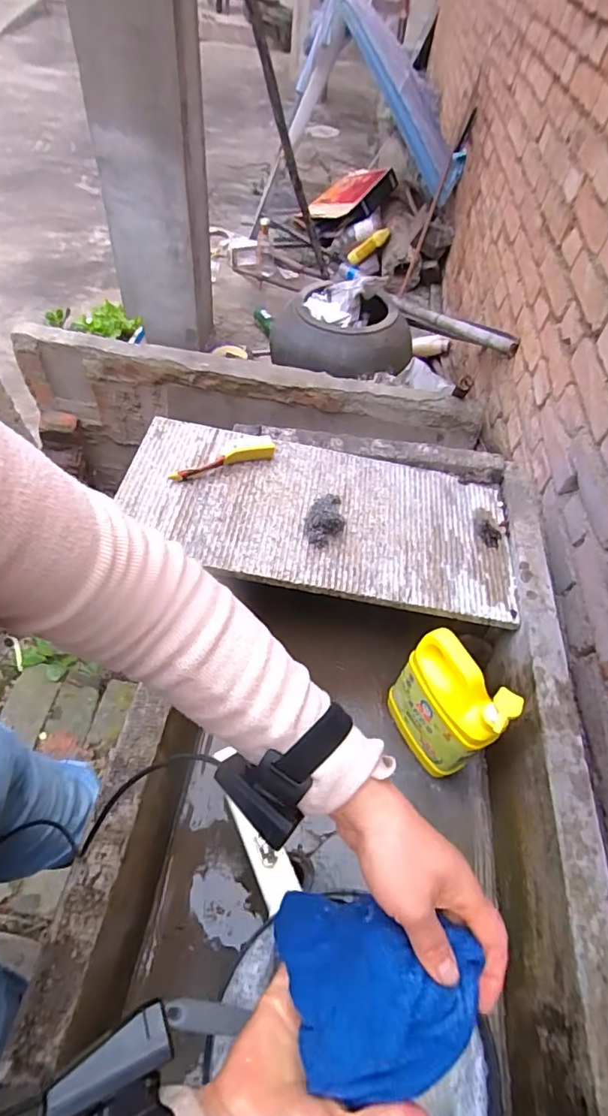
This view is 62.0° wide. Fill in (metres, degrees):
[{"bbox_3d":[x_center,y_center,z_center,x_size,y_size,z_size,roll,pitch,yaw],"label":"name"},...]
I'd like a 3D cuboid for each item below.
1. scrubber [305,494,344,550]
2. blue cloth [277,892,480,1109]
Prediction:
[{"bbox_3d":[0.035,-0.060,0.749,0.056,0.037,0.095,15,52,8],"label":"scrubber"},{"bbox_3d":[0.043,0.282,0.329,0.125,0.048,0.096,7,52,2],"label":"blue cloth"}]

